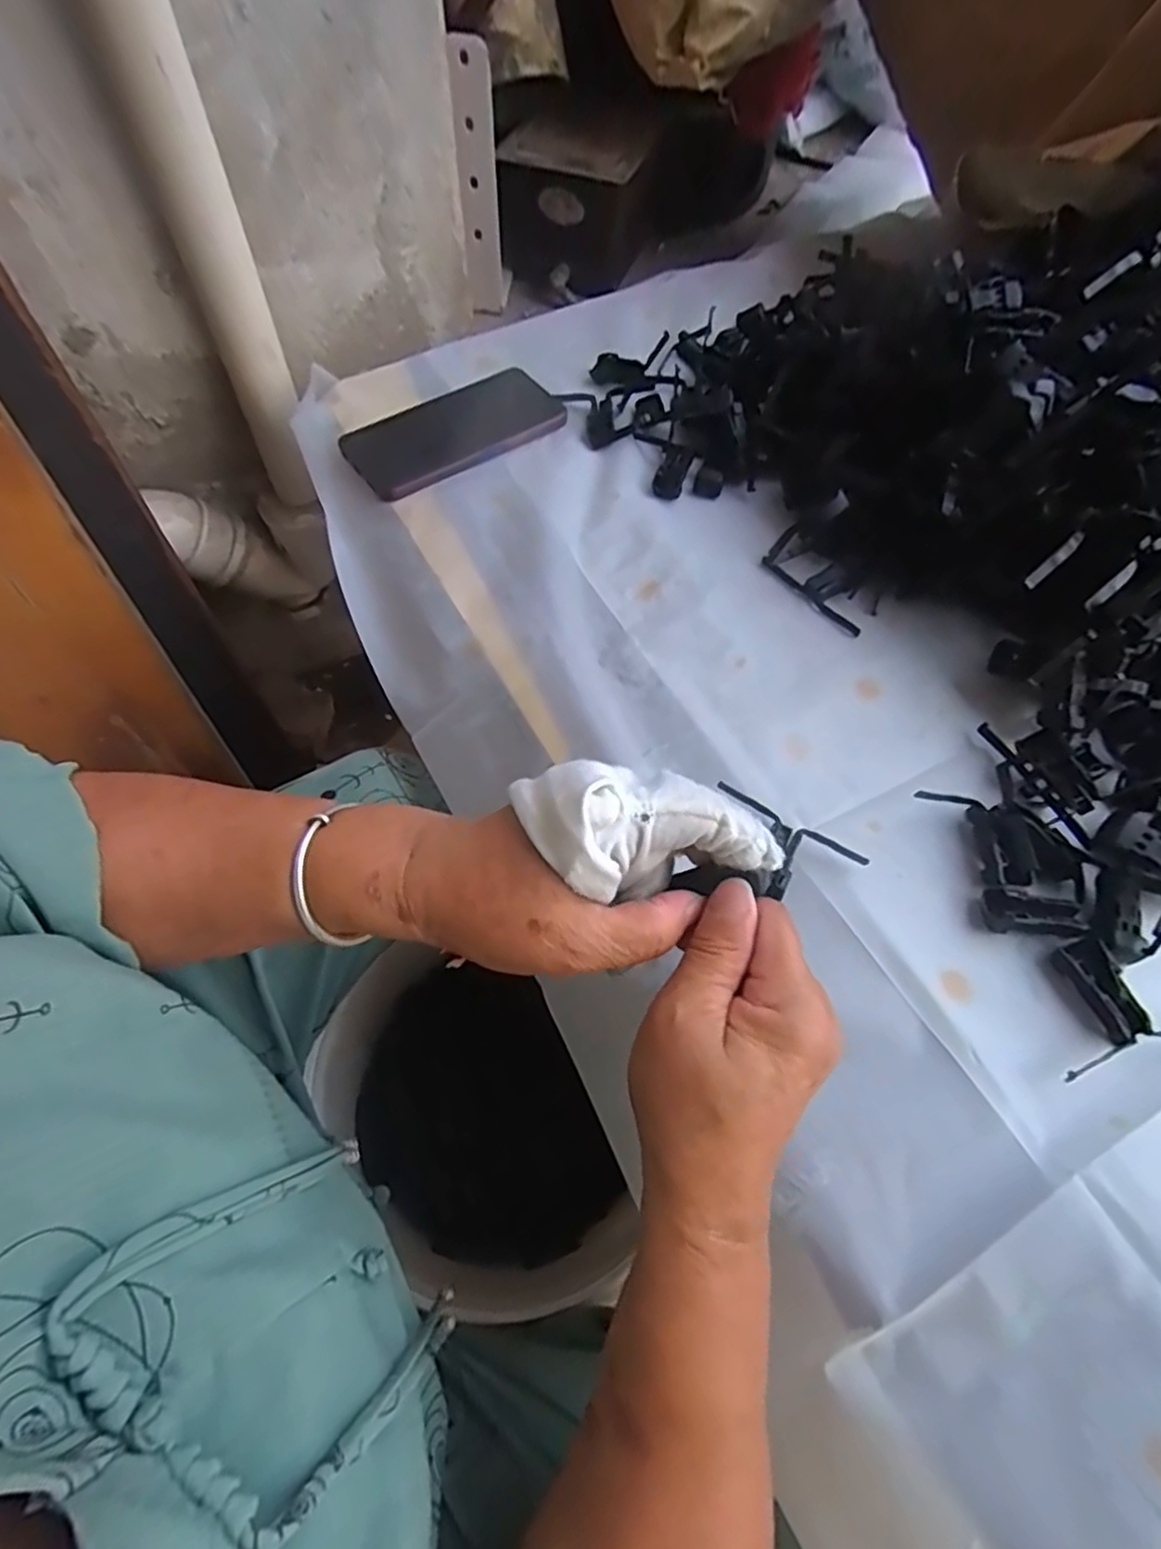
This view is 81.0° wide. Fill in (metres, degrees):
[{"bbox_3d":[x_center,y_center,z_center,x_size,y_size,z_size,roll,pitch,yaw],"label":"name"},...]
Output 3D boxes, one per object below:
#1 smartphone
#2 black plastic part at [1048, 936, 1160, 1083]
[{"bbox_3d":[-0.097,-0.268,0.526,0.167,0.006,0.083,-32,66,-18],"label":"smartphone"},{"bbox_3d":[0.253,0.105,0.320,0.080,0.012,0.056,-10,61,-7],"label":"black plastic part"}]

